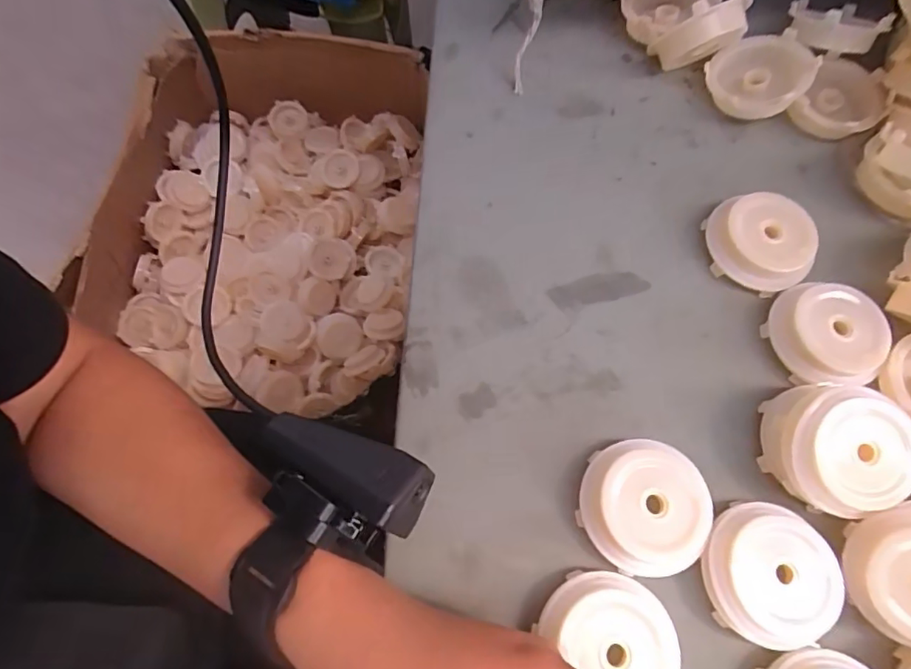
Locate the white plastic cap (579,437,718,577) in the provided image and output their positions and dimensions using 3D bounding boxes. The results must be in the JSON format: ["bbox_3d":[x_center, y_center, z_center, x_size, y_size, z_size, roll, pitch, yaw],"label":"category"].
[{"bbox_3d":[0.085,0.078,0.240,0.053,0.019,0.056,1,71,-2],"label":"white plastic cap"}]

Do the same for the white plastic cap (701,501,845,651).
[{"bbox_3d":[0.137,0.104,0.231,0.052,0.015,0.057,1,71,-2],"label":"white plastic cap"}]

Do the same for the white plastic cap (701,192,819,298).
[{"bbox_3d":[0.166,-0.051,0.291,0.048,0.021,0.053,-1,71,-3],"label":"white plastic cap"}]

